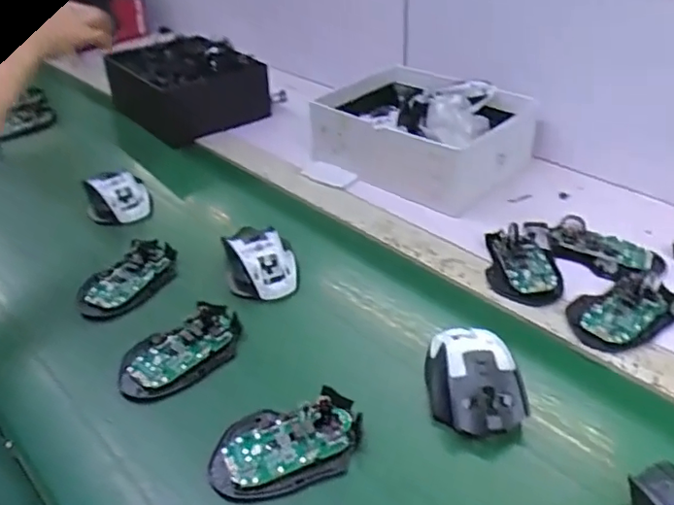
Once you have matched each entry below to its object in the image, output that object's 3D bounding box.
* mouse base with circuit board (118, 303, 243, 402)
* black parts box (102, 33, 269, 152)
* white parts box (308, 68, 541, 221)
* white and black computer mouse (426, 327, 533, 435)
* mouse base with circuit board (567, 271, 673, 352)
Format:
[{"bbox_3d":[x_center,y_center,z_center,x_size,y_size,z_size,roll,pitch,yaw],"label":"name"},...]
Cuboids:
[{"bbox_3d":[-0.137,0.084,0.535,0.114,0.018,0.065,-28,42,-29],"label":"mouse base with circuit board"},{"bbox_3d":[-0.253,-0.278,0.989,0.181,0.105,0.233,-28,42,-30],"label":"black parts box"},{"bbox_3d":[0.112,-0.167,0.804,0.244,0.098,0.193,26,45,34],"label":"white parts box"},{"bbox_3d":[0.111,0.100,0.493,0.070,0.034,0.098,-3,36,2],"label":"white and black computer mouse"},{"bbox_3d":[0.268,0.049,0.564,0.116,0.025,0.065,-21,44,-22],"label":"mouse base with circuit board"}]

